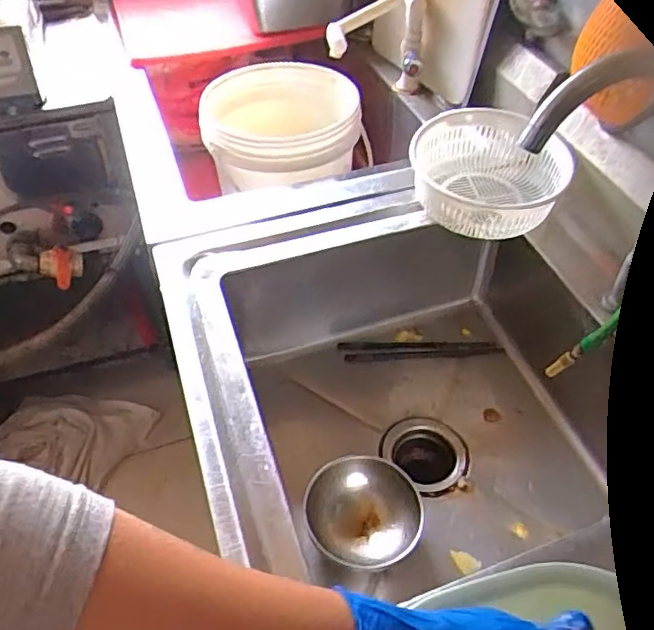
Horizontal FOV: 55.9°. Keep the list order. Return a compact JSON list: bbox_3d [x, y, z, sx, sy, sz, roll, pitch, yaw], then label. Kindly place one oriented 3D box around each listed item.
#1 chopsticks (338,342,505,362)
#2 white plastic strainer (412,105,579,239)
[{"bbox_3d":[0.142,0.054,0.949,0.238,0.015,0.034,1,47,2],"label":"chopsticks"},{"bbox_3d":[0.220,-0.194,0.867,0.205,0.096,0.194,-1,47,1],"label":"white plastic strainer"}]

